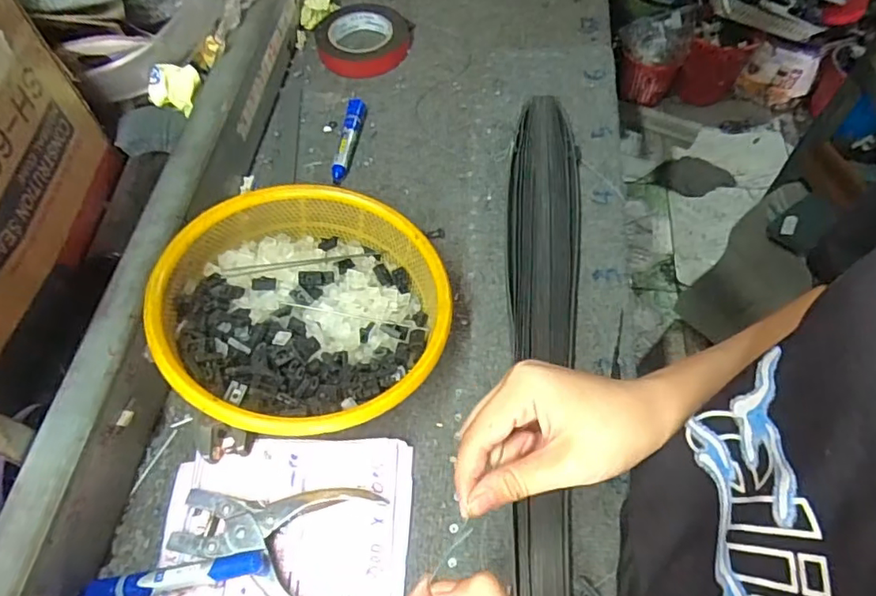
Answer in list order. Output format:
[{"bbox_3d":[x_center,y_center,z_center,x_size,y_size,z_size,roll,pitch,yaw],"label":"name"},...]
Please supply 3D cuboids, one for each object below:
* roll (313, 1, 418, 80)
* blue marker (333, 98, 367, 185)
[{"bbox_3d":[-0.099,-0.339,0.716,0.121,0.028,0.113,-2,59,3],"label":"roll"},{"bbox_3d":[-0.101,-0.182,0.636,0.023,0.020,0.130,1,60,5],"label":"blue marker"}]

